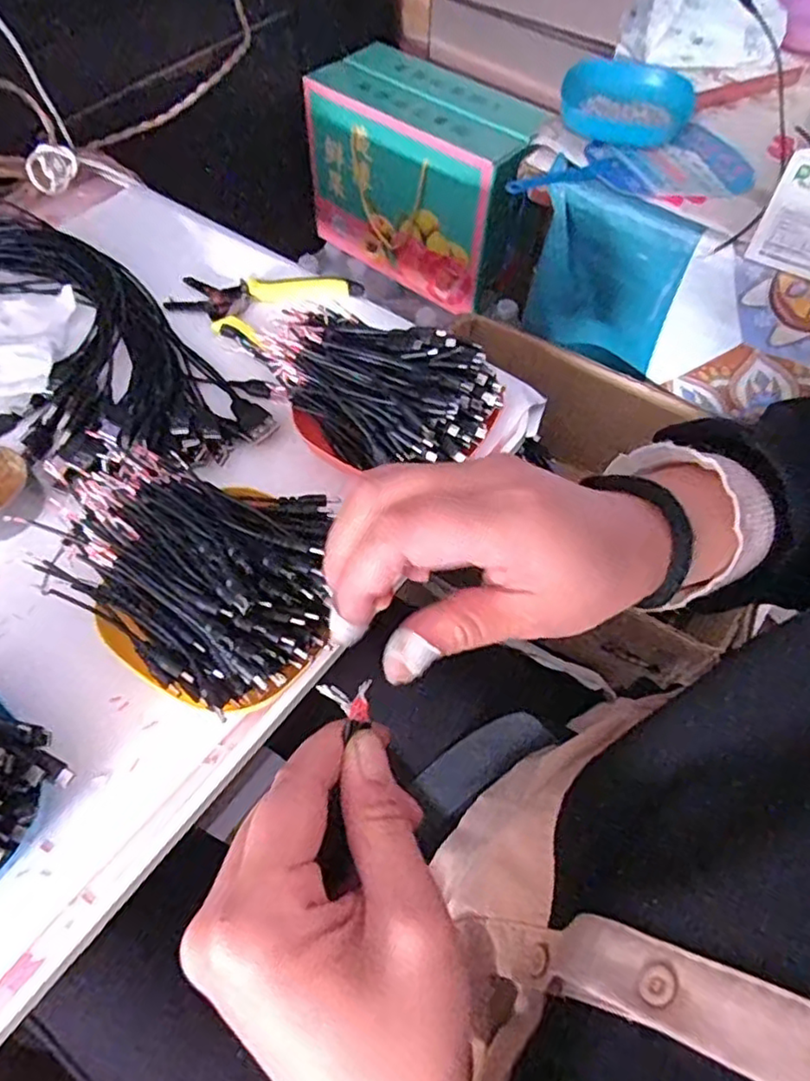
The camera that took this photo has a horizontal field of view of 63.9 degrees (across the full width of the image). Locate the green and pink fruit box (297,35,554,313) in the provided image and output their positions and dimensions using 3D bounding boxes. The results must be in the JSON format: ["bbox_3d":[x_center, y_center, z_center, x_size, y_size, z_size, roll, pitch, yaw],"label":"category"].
[{"bbox_3d":[0.030,-0.533,0.969,0.324,0.239,0.155,36,63,17],"label":"green and pink fruit box"}]

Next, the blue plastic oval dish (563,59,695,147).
[{"bbox_3d":[0.239,-0.473,0.706,0.141,0.031,0.127,19,60,9],"label":"blue plastic oval dish"}]

